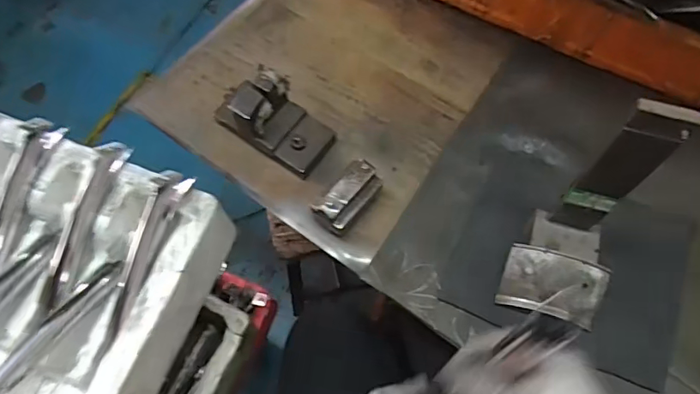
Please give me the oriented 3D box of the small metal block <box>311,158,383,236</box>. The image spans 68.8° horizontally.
[{"bbox_3d":[0.000,0.002,0.529,0.033,0.054,0.069,40,72,18],"label":"small metal block"}]

